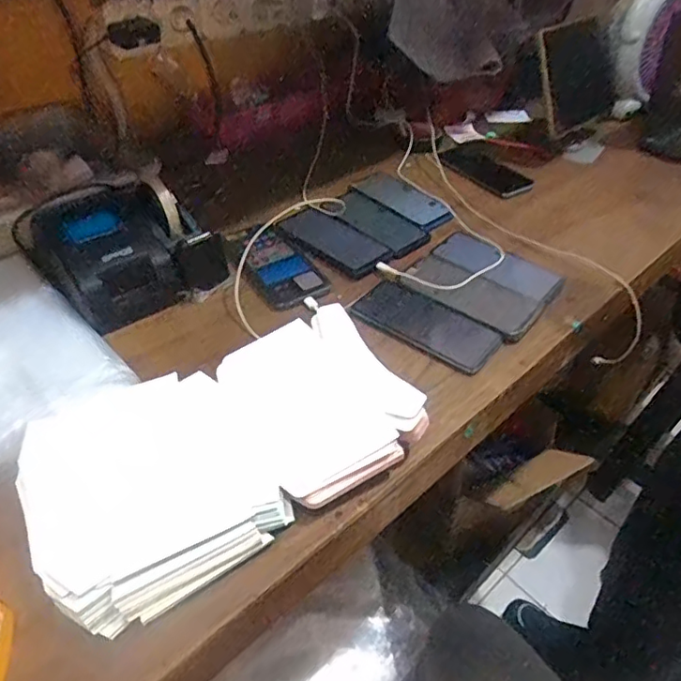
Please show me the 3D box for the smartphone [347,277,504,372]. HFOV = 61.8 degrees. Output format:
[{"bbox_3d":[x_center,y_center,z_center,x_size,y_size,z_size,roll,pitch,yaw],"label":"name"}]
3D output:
[{"bbox_3d":[0.096,-0.022,0.652,0.168,0.016,0.079,33,50,29],"label":"smartphone"}]

